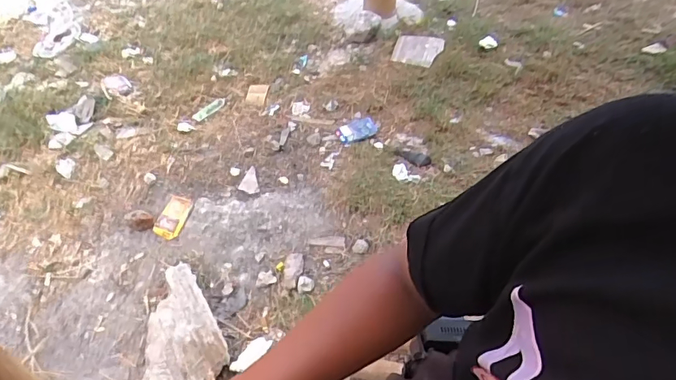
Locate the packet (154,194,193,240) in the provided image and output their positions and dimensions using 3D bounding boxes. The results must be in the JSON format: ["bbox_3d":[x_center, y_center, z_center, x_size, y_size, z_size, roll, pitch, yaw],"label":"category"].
[{"bbox_3d":[-0.380,0.062,1.085,0.062,0.011,0.097,21,79,10],"label":"packet"}]

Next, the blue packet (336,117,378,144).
[{"bbox_3d":[0.052,-0.164,1.283,0.110,0.016,0.062,-21,51,-17],"label":"blue packet"}]

